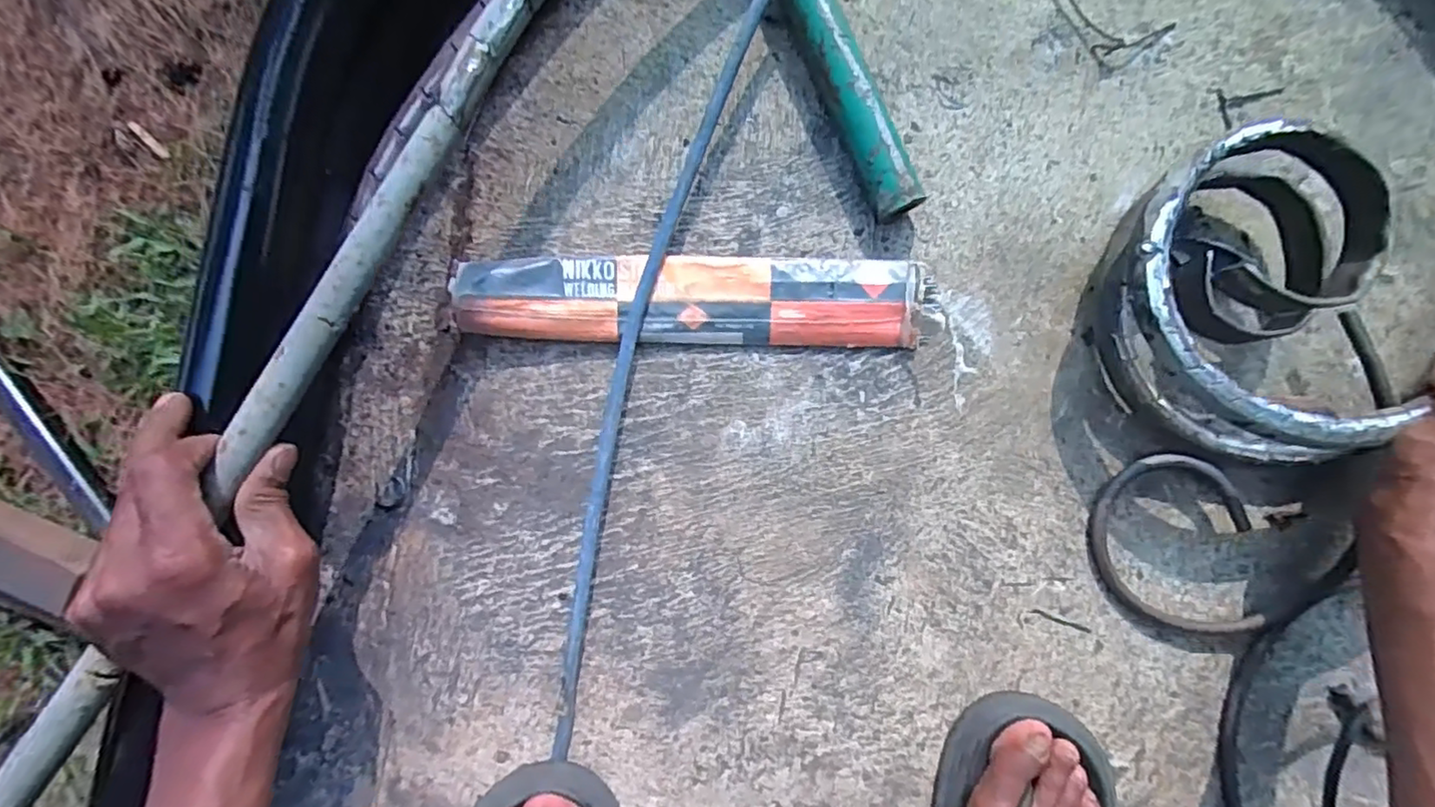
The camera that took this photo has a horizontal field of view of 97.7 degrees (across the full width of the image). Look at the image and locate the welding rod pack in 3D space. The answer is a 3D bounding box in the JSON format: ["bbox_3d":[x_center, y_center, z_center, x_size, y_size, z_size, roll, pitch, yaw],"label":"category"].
[{"bbox_3d":[-0.016,-0.068,0.404,0.290,0.032,0.056,2,89,0],"label":"welding rod pack"}]

